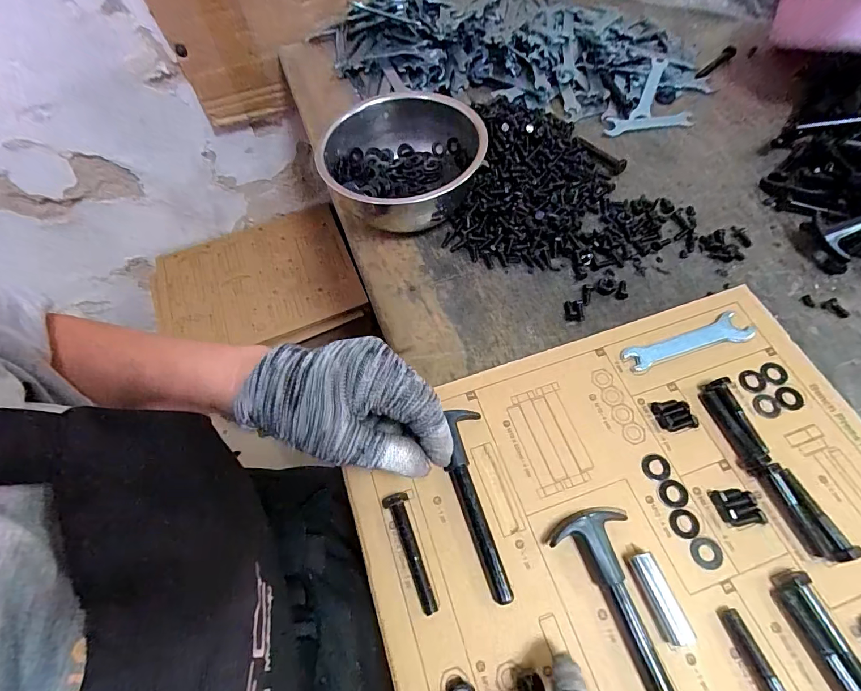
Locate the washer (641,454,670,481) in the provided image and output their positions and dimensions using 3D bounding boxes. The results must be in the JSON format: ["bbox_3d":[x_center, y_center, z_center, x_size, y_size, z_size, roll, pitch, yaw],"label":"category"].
[{"bbox_3d":[0.166,0.089,0.308,0.019,0.004,0.019,-1,60,2],"label":"washer"}]

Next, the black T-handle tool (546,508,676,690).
[{"bbox_3d":[0.125,0.169,0.258,0.051,0.016,0.131,-20,61,-8],"label":"black T-handle tool"}]

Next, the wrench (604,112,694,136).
[{"bbox_3d":[0.270,-0.278,0.524,0.116,0.009,0.026,-10,60,-2],"label":"wrench"}]

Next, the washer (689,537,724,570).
[{"bbox_3d":[0.185,0.138,0.280,0.020,0.004,0.019,-1,60,2],"label":"washer"}]

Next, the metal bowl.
[{"bbox_3d":[-0.028,-0.190,0.450,0.156,0.073,0.169,-1,60,2],"label":"metal bowl"}]

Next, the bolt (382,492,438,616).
[{"bbox_3d":[-0.013,0.137,0.282,0.016,0.017,0.077,-20,61,-8],"label":"bolt"}]

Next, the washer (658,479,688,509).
[{"bbox_3d":[0.173,0.105,0.299,0.020,0.004,0.019,-1,60,2],"label":"washer"}]

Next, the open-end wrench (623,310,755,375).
[{"bbox_3d":[0.216,-0.002,0.350,0.114,0.004,0.026,-19,61,-8],"label":"open-end wrench"}]

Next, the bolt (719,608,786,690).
[{"bbox_3d":[0.196,0.194,0.240,0.017,0.017,0.074,-15,61,-5],"label":"bolt"}]

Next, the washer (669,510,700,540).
[{"bbox_3d":[0.176,0.123,0.290,0.019,0.004,0.019,-1,60,2],"label":"washer"}]

